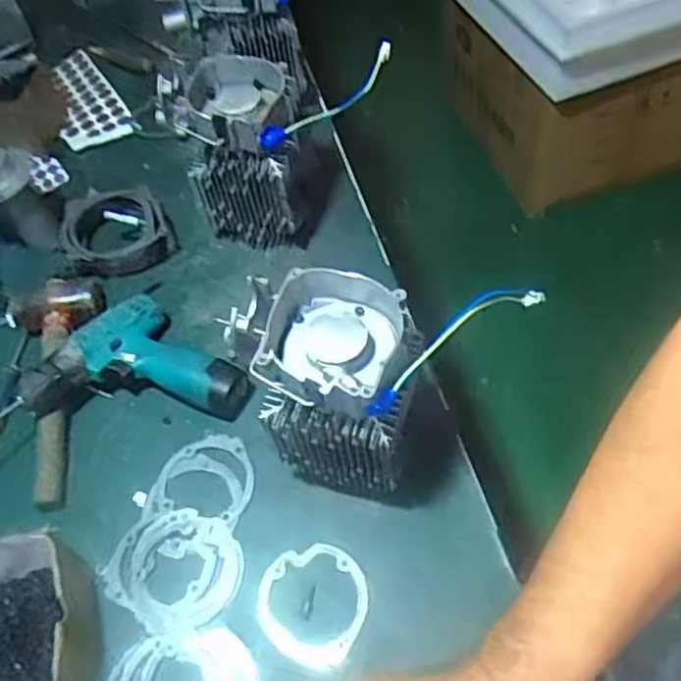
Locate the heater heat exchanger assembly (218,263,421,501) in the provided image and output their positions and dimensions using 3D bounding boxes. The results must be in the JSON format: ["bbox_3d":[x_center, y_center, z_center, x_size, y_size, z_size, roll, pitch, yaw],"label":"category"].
[{"bbox_3d":[-0.005,0.051,0.639,0.144,0.213,0.116,12,54,12],"label":"heater heat exchanger assembly"}]

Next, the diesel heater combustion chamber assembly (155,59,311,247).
[{"bbox_3d":[-0.115,-0.218,0.828,0.138,0.208,0.110,7,56,9],"label":"diesel heater combustion chamber assembly"}]

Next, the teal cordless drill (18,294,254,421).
[{"bbox_3d":[-0.214,0.016,0.776,0.230,0.065,0.148,-1,52,2],"label":"teal cordless drill"}]

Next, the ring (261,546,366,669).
[{"bbox_3d":[-0.024,0.237,0.639,0.098,0.011,0.101,-1,52,2],"label":"ring"}]

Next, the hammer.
[{"bbox_3d":[-0.323,0.044,0.770,0.089,0.057,0.283,-7,52,-3],"label":"hammer"}]

